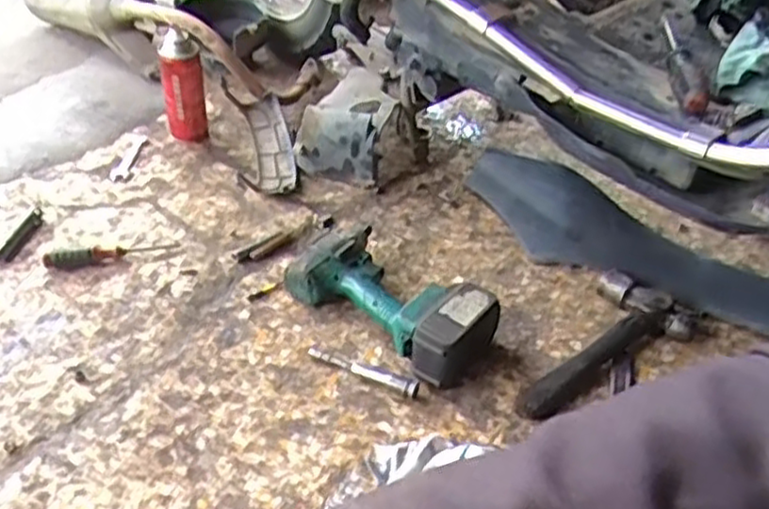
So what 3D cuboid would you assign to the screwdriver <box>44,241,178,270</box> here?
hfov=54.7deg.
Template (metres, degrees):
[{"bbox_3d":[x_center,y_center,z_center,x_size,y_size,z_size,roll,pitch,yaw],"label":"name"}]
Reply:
[{"bbox_3d":[-0.346,-0.004,0.943,0.160,0.023,0.025,-11,43,-16],"label":"screwdriver"}]

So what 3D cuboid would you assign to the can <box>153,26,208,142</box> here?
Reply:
[{"bbox_3d":[-0.300,-0.248,1.105,0.052,0.173,0.049,2,41,-2],"label":"can"}]

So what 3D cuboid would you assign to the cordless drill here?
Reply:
[{"bbox_3d":[0.008,0.046,0.881,0.244,0.075,0.124,29,47,26],"label":"cordless drill"}]

